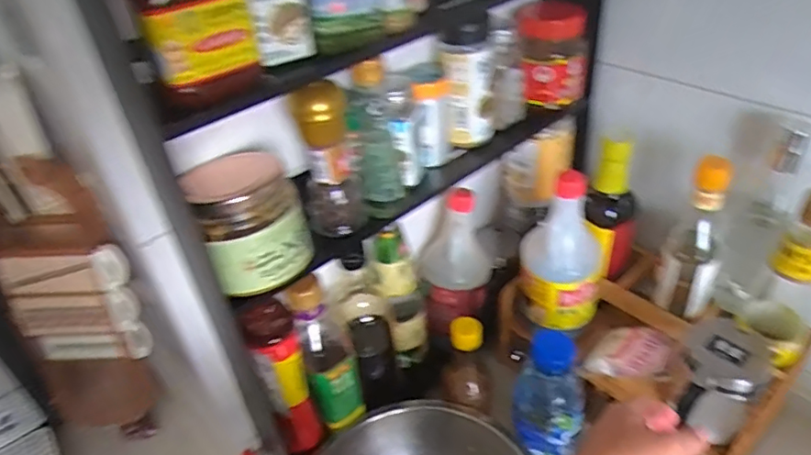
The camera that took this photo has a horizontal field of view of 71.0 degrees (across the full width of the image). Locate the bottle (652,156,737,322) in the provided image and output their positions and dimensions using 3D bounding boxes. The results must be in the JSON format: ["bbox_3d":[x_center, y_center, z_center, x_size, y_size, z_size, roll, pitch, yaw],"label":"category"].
[{"bbox_3d":[0.311,0.013,0.610,0.070,0.179,0.054,18,44,27],"label":"bottle"}]

